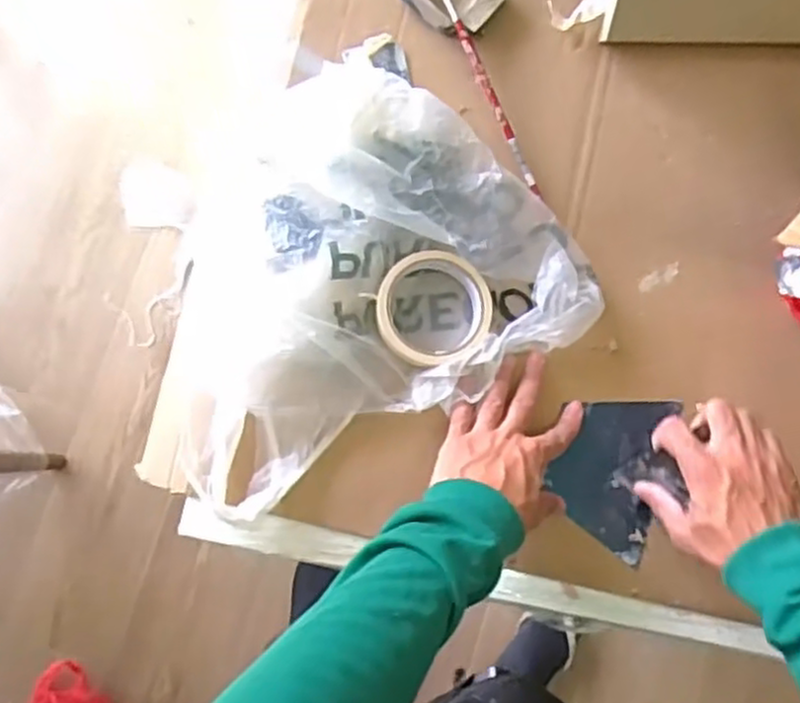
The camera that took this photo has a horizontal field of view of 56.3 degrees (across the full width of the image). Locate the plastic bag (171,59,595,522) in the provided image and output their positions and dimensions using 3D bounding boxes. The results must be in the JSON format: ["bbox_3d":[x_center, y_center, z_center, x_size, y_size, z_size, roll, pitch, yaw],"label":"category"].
[{"bbox_3d":[-0.042,-0.065,0.613,0.365,0.064,0.287,-27,84,-7],"label":"plastic bag"}]

